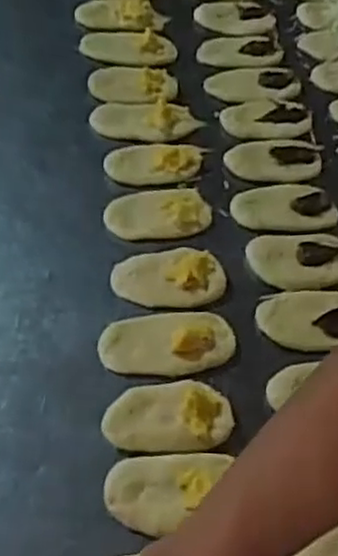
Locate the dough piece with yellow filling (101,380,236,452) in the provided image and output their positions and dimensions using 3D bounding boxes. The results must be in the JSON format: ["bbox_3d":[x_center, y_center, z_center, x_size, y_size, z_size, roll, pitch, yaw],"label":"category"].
[{"bbox_3d":[0.000,0.100,0.533,0.091,0.010,0.051,2,53,-1],"label":"dough piece with yellow filling"}]

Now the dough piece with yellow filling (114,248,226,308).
[{"bbox_3d":[0.000,-0.004,0.608,0.092,0.012,0.055,1,53,-2],"label":"dough piece with yellow filling"}]

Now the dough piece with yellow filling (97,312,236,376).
[{"bbox_3d":[-0.002,0.050,0.574,0.104,0.011,0.054,0,53,-3],"label":"dough piece with yellow filling"}]

